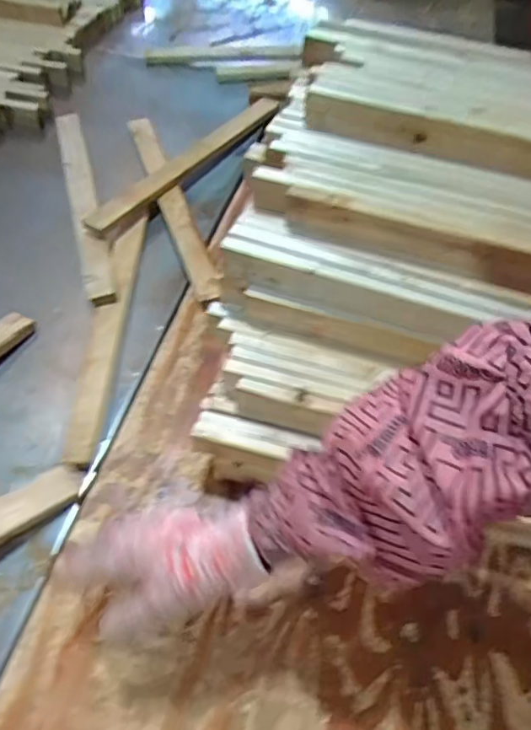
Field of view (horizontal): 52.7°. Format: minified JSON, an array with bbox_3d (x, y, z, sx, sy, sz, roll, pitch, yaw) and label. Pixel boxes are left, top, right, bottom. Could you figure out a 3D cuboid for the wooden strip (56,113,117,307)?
[{"bbox_3d":[-0.298,-0.278,0.870,0.043,0.034,0.488,-13,55,-13],"label":"wooden strip"}]

